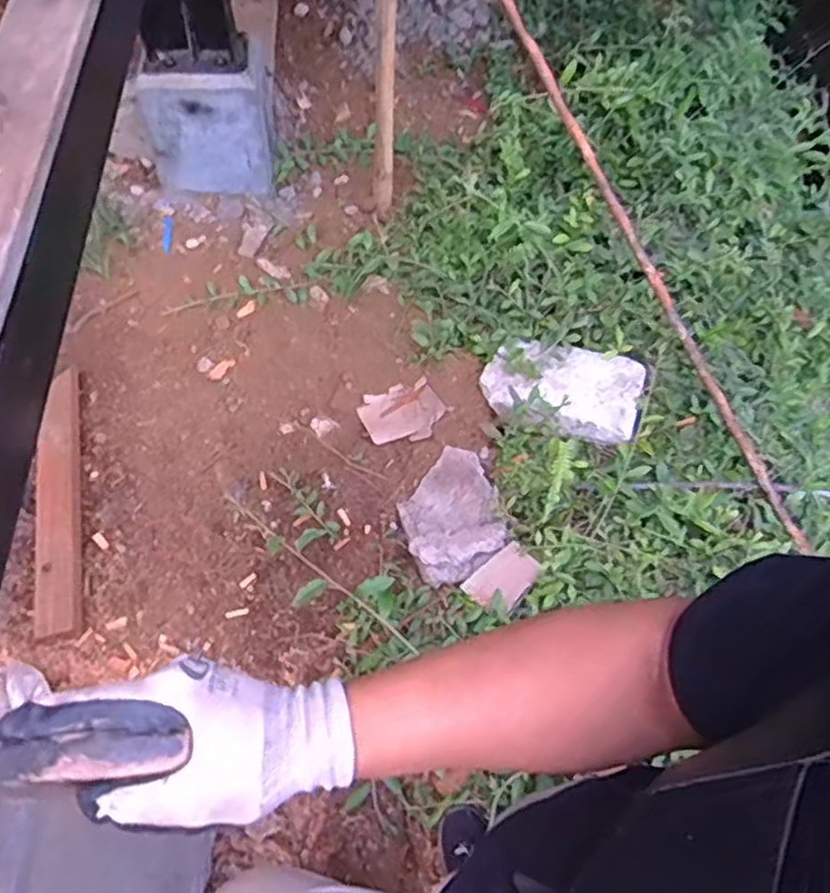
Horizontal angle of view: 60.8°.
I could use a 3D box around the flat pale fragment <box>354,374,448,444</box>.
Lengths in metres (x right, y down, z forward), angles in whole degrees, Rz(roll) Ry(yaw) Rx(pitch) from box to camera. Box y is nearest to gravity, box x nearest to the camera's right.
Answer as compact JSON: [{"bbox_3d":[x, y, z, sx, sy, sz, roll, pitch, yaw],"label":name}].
[{"bbox_3d":[-0.025,-0.073,1.564,0.180,0.020,0.156,-23,64,-15],"label":"flat pale fragment"}]

